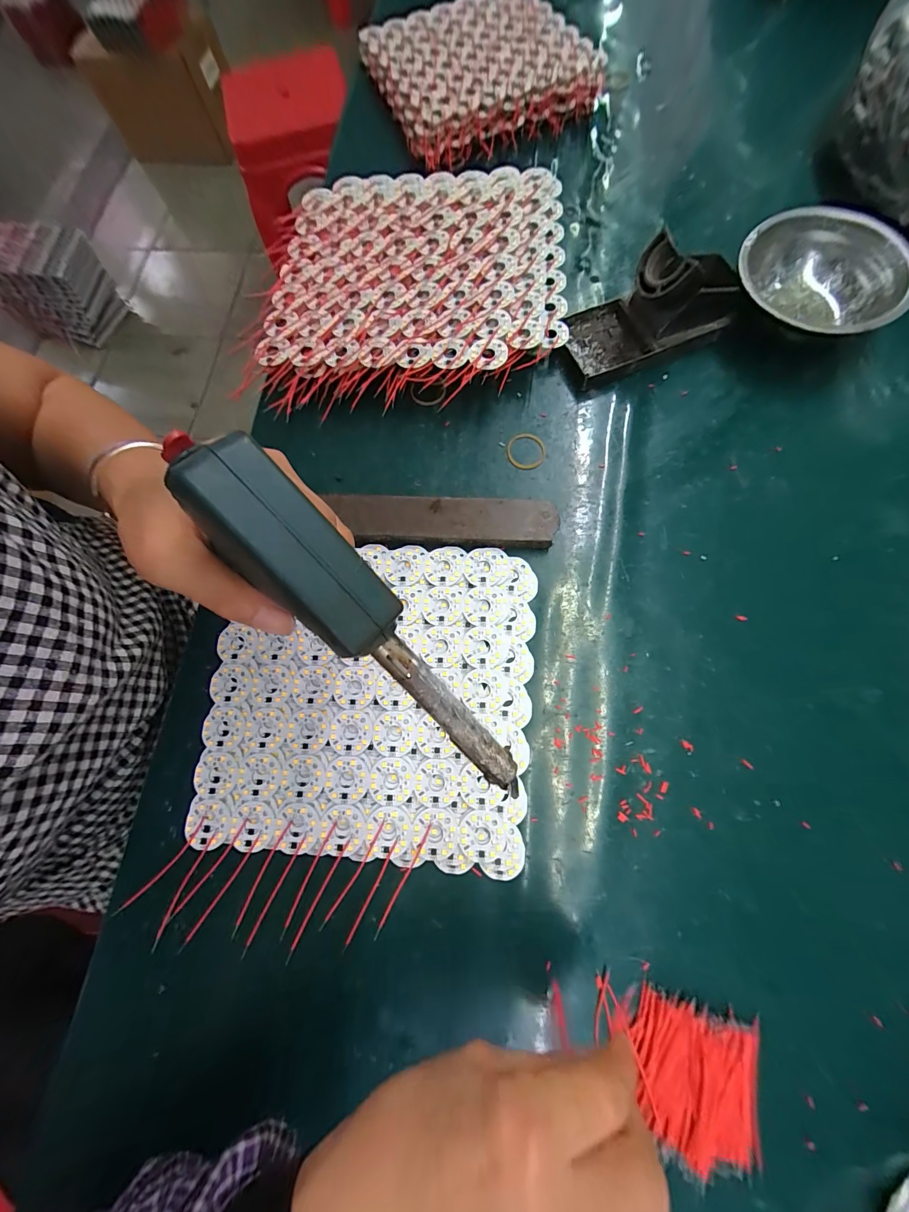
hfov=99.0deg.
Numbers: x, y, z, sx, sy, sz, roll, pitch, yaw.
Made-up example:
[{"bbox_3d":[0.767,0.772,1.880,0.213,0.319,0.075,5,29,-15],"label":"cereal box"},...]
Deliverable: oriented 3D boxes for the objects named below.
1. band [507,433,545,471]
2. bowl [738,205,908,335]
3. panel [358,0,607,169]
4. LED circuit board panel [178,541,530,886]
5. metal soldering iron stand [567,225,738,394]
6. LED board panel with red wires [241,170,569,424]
[{"bbox_3d":[0.061,-0.131,0.329,0.032,0.004,0.035,-1,76,4],"label":"band"},{"bbox_3d":[0.302,-0.267,0.330,0.131,0.051,0.124,-1,76,4],"label":"bowl"},{"bbox_3d":[0.042,-0.622,0.450,0.235,0.050,0.263,-24,76,-2],"label":"panel"},{"bbox_3d":[-0.061,0.060,0.283,0.226,0.006,0.218,4,76,4],"label":"LED circuit board panel"},{"bbox_3d":[0.169,-0.254,0.321,0.151,0.066,0.073,-19,75,0],"label":"metal soldering iron stand"},{"bbox_3d":[-0.033,-0.303,0.357,0.269,0.036,0.277,1,76,4],"label":"LED board panel with red wires"}]

